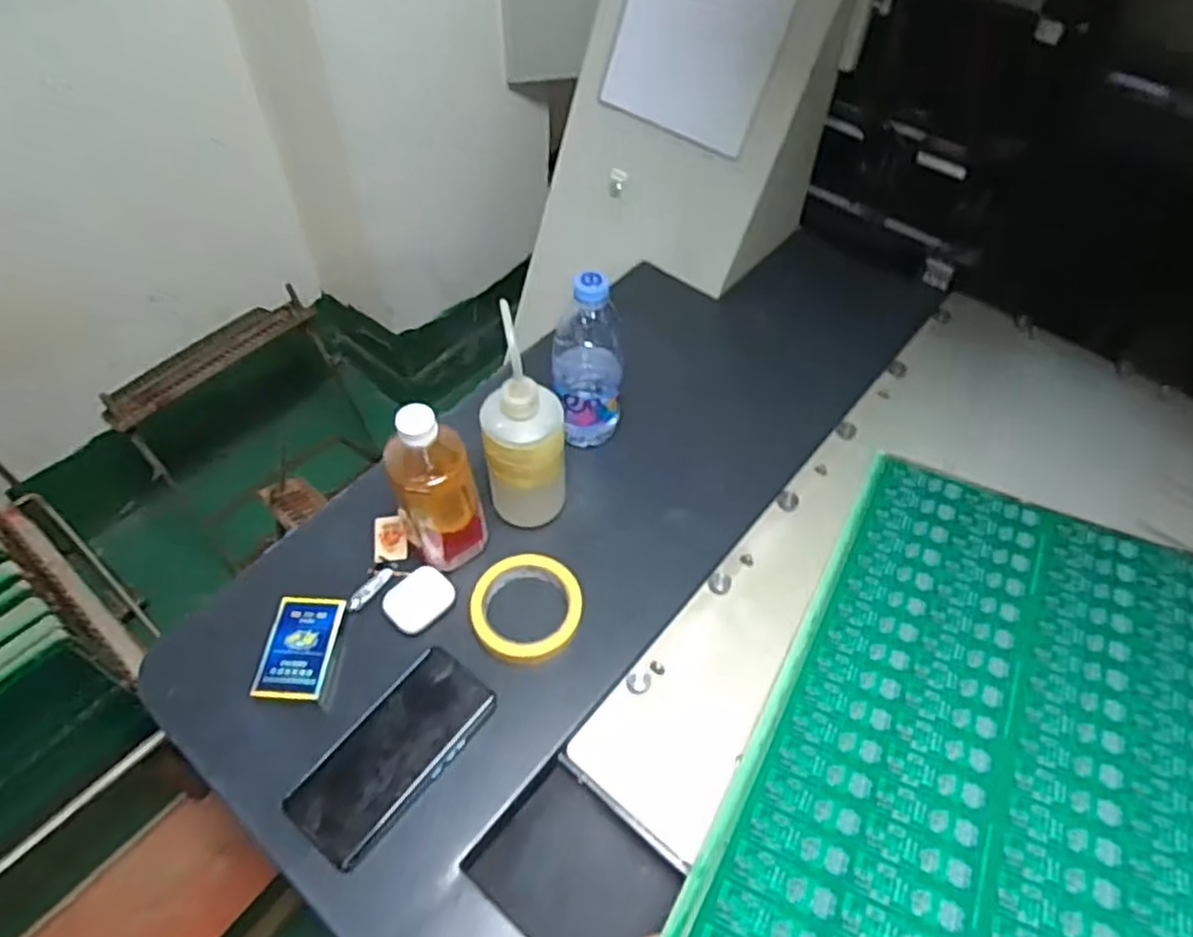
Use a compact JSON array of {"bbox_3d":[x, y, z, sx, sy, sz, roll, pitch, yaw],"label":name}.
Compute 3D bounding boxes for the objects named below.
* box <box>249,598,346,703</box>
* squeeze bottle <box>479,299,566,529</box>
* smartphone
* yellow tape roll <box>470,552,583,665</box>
[{"bbox_3d":[-0.252,0.150,0.638,0.052,0.016,0.094,4,53,2],"label":"box"},{"bbox_3d":[-0.065,-0.033,0.670,0.072,0.207,0.079,-6,54,-5],"label":"squeeze bottle"},{"bbox_3d":[-0.161,0.227,0.601,0.077,0.012,0.167,31,59,21],"label":"smartphone"},{"bbox_3d":[-0.062,0.124,0.668,0.096,0.019,0.099,0,53,-1],"label":"yellow tape roll"}]

